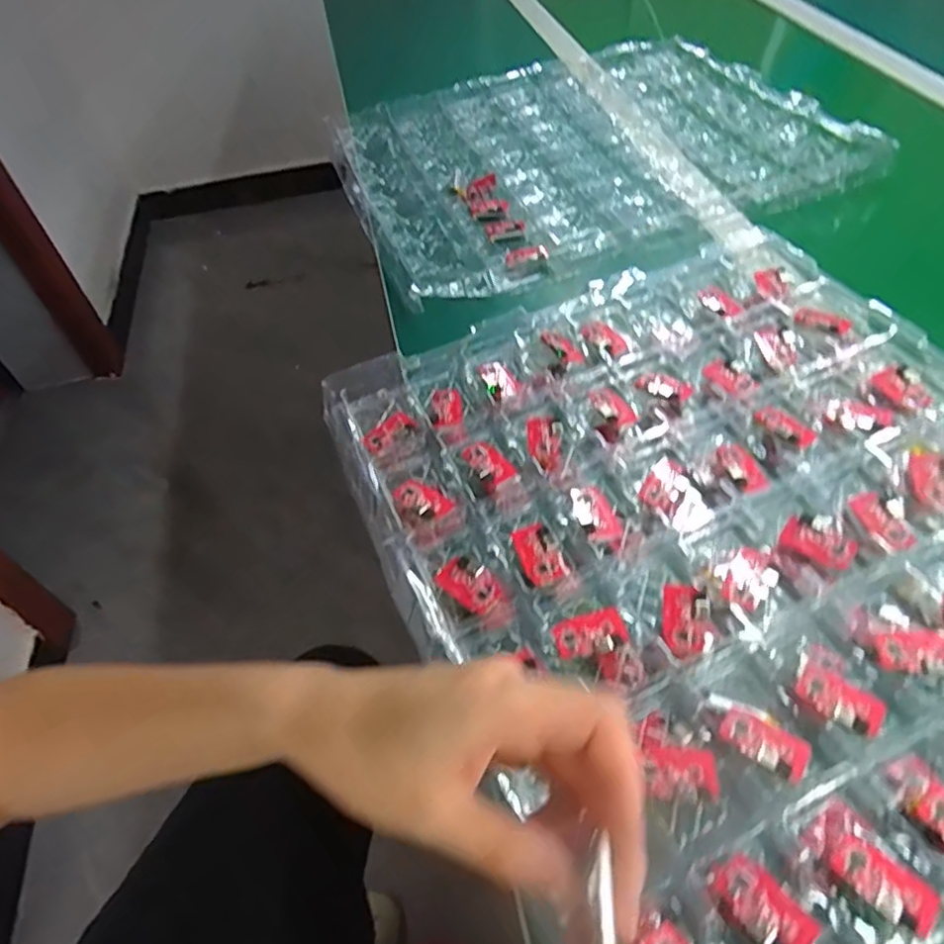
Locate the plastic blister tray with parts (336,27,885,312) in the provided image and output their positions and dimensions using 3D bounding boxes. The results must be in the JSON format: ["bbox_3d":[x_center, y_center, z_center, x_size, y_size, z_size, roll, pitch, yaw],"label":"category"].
[{"bbox_3d":[0.104,-0.338,0.653,0.465,0.025,0.368,-20,50,-12],"label":"plastic blister tray with parts"}]

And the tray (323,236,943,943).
[{"bbox_3d":[0.166,0.043,0.334,0.369,0.024,0.472,-22,52,-12],"label":"tray"}]

